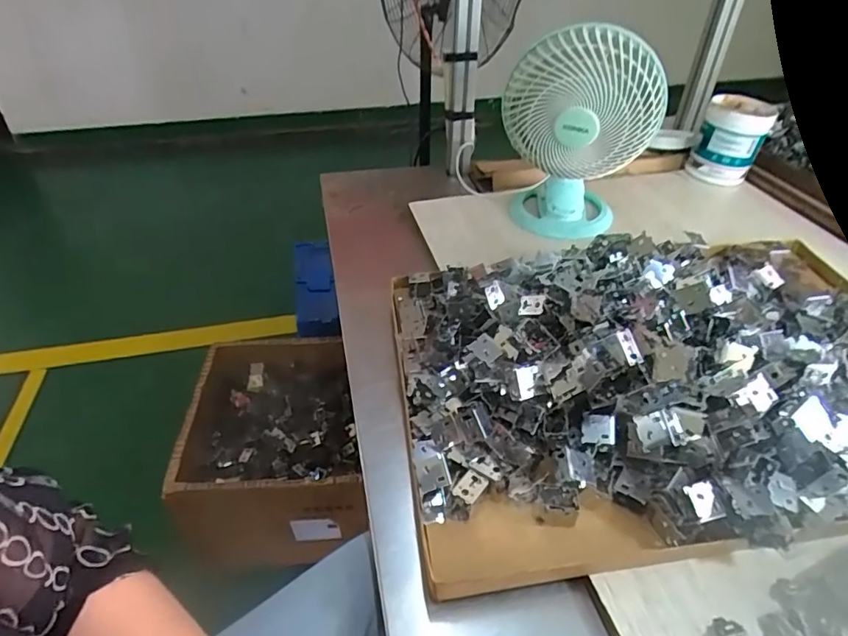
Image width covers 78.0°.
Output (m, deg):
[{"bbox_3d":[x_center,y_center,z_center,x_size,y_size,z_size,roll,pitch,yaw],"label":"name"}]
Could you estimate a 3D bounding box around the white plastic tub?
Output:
[{"bbox_3d":[0.636,-0.365,1.096,0.128,0.141,0.107,22,44,24],"label":"white plastic tub"}]

